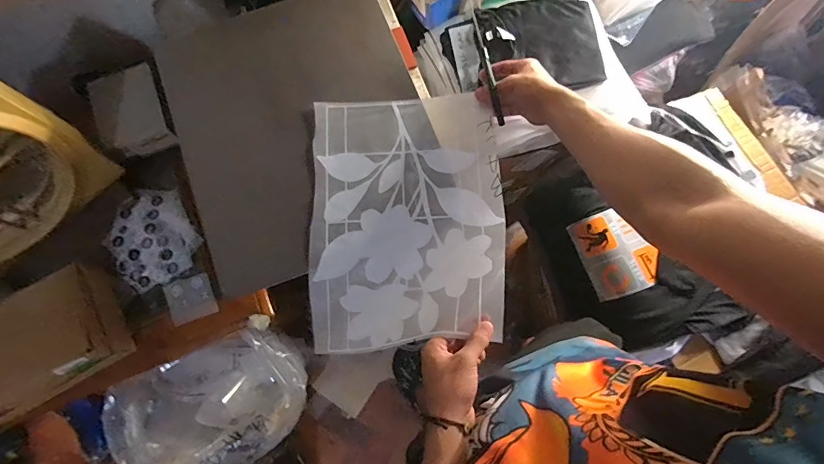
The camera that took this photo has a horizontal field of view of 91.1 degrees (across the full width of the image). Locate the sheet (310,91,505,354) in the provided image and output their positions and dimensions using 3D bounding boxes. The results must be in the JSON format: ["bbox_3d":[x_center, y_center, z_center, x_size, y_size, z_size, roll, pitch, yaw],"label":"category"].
[{"bbox_3d":[-0.011,-0.030,0.581,0.277,0.076,0.370,-3,78,0],"label":"sheet"}]

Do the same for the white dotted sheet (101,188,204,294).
[{"bbox_3d":[-0.573,0.014,0.889,0.177,0.031,0.211,-34,80,-6],"label":"white dotted sheet"}]

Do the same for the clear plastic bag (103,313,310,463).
[{"bbox_3d":[-0.496,0.447,1.026,0.439,0.192,0.313,-27,79,-5],"label":"clear plastic bag"}]

